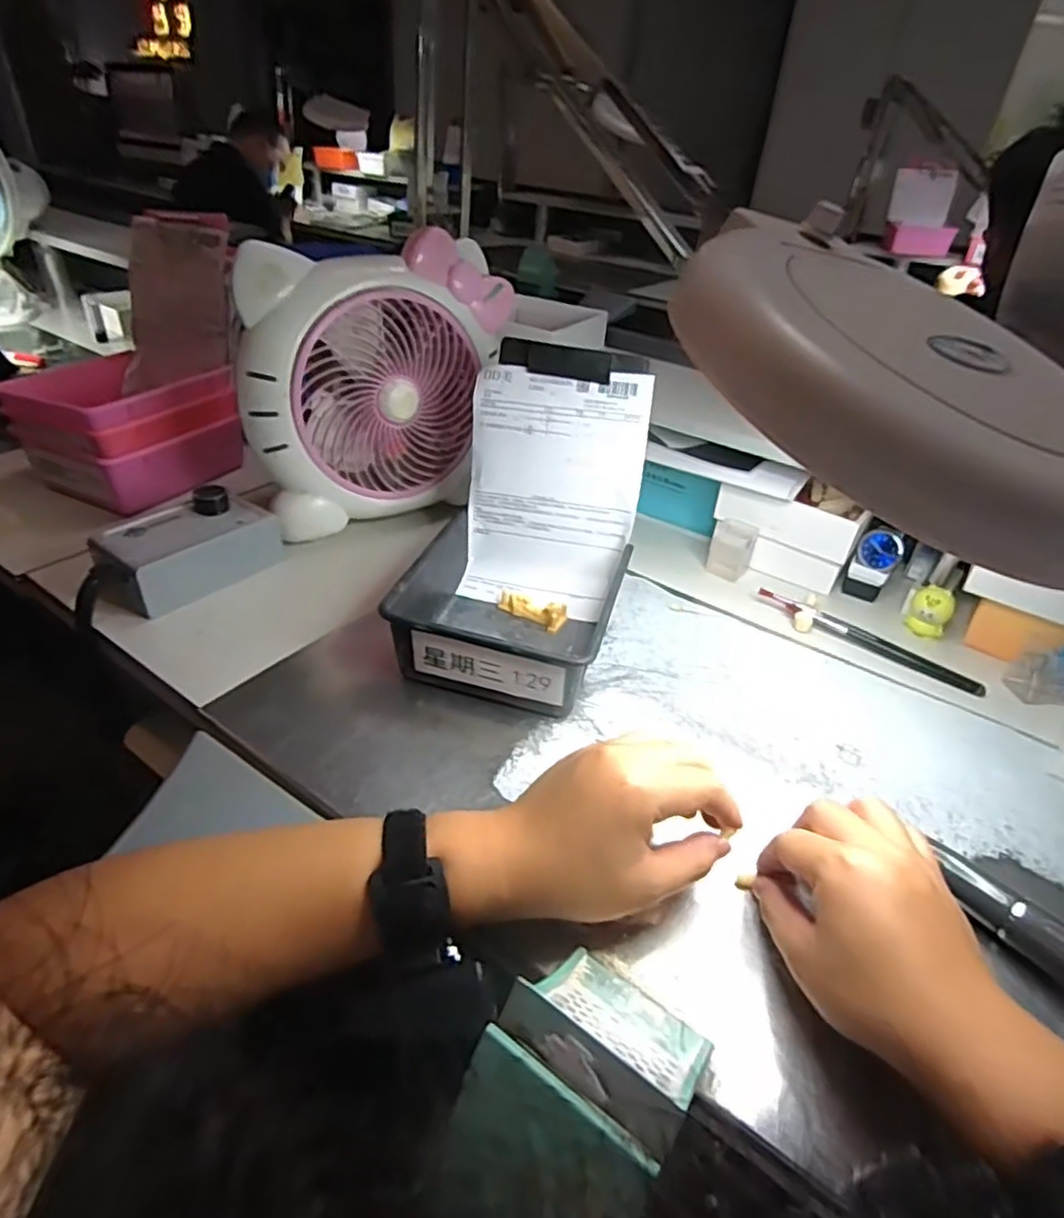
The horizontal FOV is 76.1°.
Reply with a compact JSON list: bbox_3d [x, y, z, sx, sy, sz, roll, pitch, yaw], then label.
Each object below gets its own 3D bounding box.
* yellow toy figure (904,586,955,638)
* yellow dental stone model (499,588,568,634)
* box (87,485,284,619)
[{"bbox_3d":[0.355,0.001,0.603,0.033,0.047,0.033,25,40,26],"label":"yellow toy figure"},{"bbox_3d":[0.001,-0.001,0.583,0.060,0.016,0.026,25,40,26],"label":"yellow dental stone model"},{"bbox_3d":[-0.303,-0.052,0.598,0.073,0.060,0.146,26,41,27],"label":"box"}]

